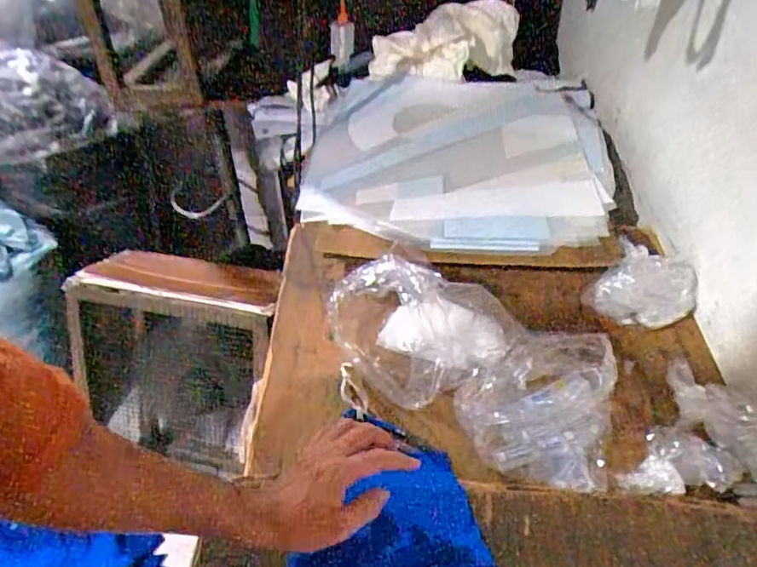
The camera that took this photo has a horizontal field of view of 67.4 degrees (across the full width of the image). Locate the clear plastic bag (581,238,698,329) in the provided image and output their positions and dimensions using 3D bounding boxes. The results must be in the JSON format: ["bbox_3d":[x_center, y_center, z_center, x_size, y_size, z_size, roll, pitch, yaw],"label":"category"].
[{"bbox_3d":[0.387,0.003,0.818,0.129,0.058,0.147,30,49,31],"label":"clear plastic bag"}]

